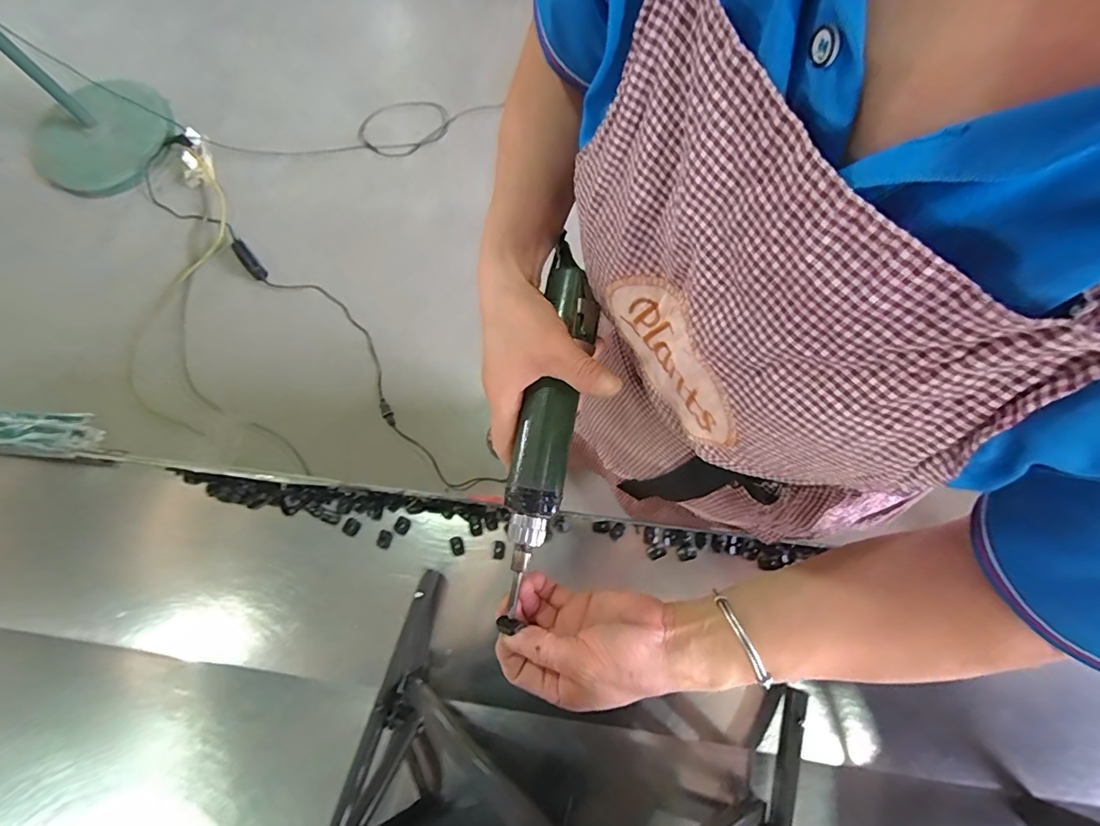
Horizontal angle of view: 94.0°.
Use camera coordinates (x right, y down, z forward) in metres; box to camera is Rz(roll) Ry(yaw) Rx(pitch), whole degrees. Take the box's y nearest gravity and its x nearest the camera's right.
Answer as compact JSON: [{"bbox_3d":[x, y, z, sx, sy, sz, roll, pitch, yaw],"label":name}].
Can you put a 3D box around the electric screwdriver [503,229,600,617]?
[{"bbox_3d":[-0.002,0.005,0.369,0.044,0.037,0.273,10,81,4],"label":"electric screwdriver"}]

